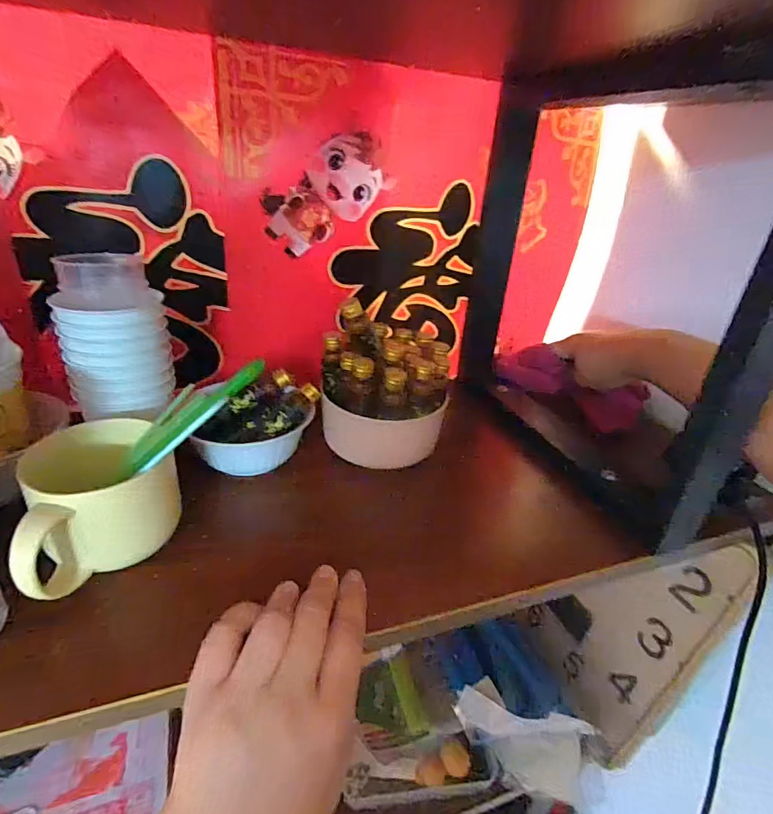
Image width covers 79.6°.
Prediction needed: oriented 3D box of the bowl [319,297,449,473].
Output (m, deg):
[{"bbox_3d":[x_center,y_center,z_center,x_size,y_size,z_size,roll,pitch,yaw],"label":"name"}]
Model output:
[{"bbox_3d":[-0.001,-0.015,0.370,0.096,0.120,0.083,0,28,-9],"label":"bowl"}]

